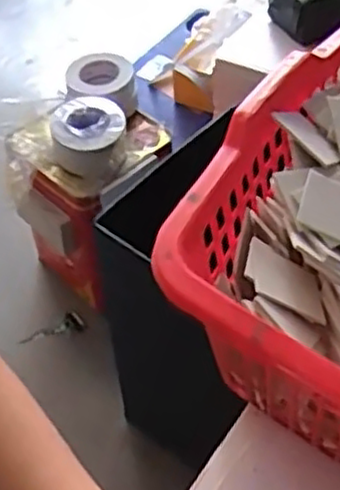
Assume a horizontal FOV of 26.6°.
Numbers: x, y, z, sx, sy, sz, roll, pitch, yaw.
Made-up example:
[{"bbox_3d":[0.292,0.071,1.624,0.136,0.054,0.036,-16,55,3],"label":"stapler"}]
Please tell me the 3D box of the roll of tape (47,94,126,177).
[{"bbox_3d":[-0.146,-0.197,1.283,0.130,0.081,0.137,-1,49,2],"label":"roll of tape"}]

